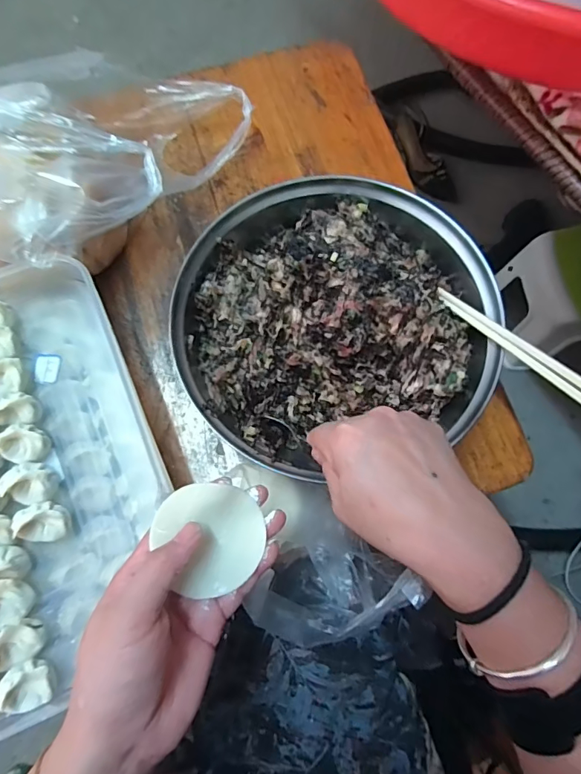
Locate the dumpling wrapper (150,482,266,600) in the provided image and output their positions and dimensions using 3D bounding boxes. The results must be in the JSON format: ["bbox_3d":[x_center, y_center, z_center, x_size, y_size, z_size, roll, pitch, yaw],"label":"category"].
[{"bbox_3d":[-0.049,0.093,0.289,0.063,0.004,0.069,1,85,-18],"label":"dumpling wrapper"}]

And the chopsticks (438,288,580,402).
[{"bbox_3d":[0.186,-0.021,0.346,0.018,0.012,0.209,-27,45,-8],"label":"chopsticks"}]

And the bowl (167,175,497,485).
[{"bbox_3d":[0.038,-0.057,0.410,0.260,0.076,0.250,0,73,0],"label":"bowl"}]

